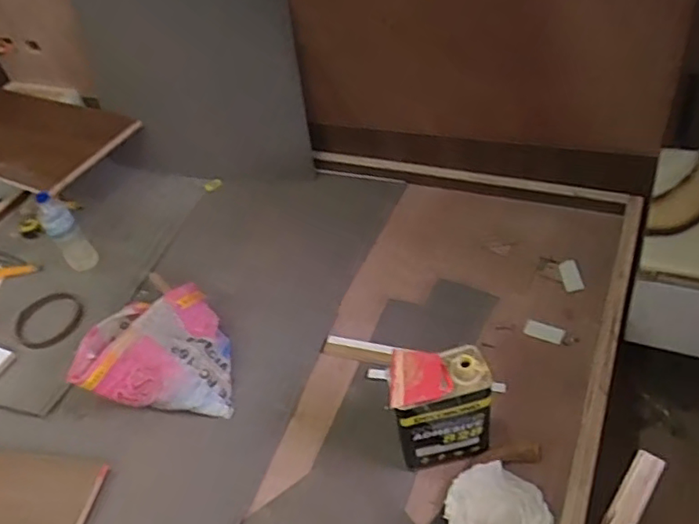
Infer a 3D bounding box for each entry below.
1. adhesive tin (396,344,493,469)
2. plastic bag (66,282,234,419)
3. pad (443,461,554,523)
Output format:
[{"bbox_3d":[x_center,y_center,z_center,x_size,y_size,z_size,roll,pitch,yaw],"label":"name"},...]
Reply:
[{"bbox_3d":[0.163,0.268,1.072,0.169,0.248,0.099,-15,45,-2],"label":"adhesive tin"},{"bbox_3d":[-0.413,0.179,1.332,0.306,0.135,0.271,-2,46,8],"label":"plastic bag"},{"bbox_3d":[0.261,0.442,1.037,0.184,0.042,0.176,17,53,20],"label":"pad"}]

